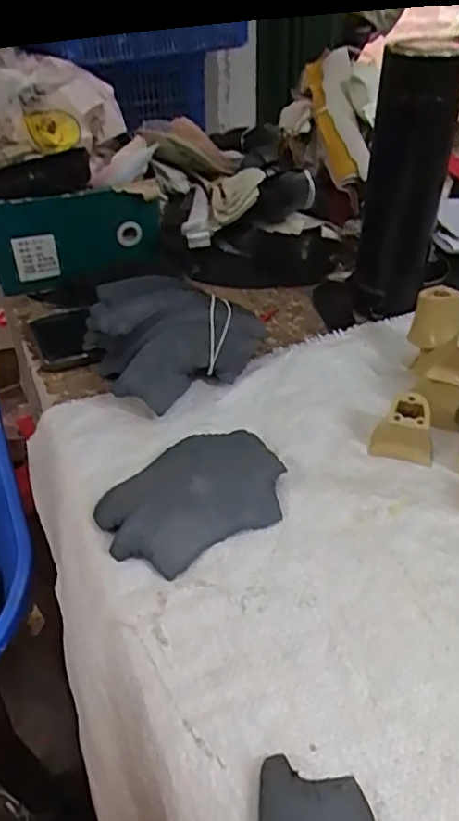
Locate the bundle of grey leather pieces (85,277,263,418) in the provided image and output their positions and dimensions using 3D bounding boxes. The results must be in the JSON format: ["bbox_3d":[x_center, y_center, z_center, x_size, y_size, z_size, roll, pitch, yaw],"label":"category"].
[{"bbox_3d":[-0.044,-0.064,0.497,0.132,0.063,0.114,-17,43,-19],"label":"bundle of grey leather pieces"}]

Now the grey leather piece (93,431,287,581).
[{"bbox_3d":[-0.023,0.055,0.398,0.122,0.015,0.082,-24,46,-26],"label":"grey leather piece"}]

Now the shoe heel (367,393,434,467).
[{"bbox_3d":[0.125,0.012,0.434,0.043,0.036,0.029,11,42,13],"label":"shoe heel"}]

